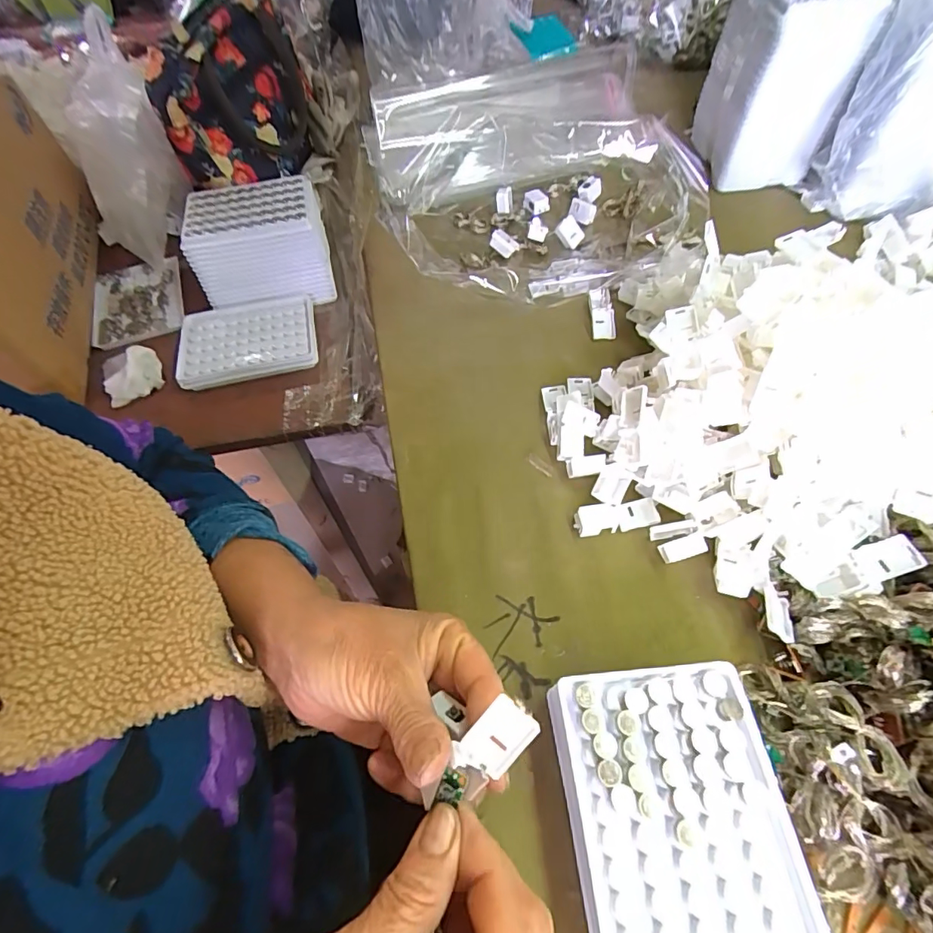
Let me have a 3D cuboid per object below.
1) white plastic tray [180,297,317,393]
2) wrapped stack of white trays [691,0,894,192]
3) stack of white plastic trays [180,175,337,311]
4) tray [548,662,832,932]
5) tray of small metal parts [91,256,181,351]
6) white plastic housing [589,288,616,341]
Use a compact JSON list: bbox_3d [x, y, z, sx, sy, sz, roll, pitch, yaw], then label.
[{"bbox_3d":[-0.219,-0.125,0.495,0.132,0.015,0.091,-13,57,-4],"label":"white plastic tray"},{"bbox_3d":[0.322,-0.405,0.516,0.099,0.156,0.126,-2,57,4],"label":"wrapped stack of white trays"},{"bbox_3d":[-0.214,-0.230,0.515,0.130,0.078,0.102,-15,57,-5],"label":"stack of white plastic trays"},{"bbox_3d":[0.099,0.168,0.235,0.098,0.034,0.129,-6,57,1],"label":"tray"},{"bbox_3d":[-0.364,-0.183,0.544,0.089,0.014,0.122,-19,58,-8],"label":"tray of small metal parts"},{"bbox_3d":[0.122,-0.138,0.440,0.021,0.007,0.055,-1,57,4],"label":"white plastic housing"}]

